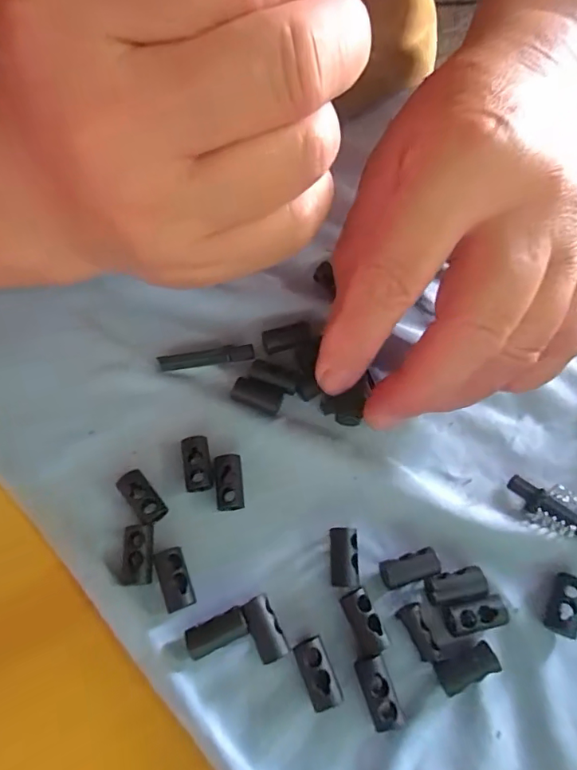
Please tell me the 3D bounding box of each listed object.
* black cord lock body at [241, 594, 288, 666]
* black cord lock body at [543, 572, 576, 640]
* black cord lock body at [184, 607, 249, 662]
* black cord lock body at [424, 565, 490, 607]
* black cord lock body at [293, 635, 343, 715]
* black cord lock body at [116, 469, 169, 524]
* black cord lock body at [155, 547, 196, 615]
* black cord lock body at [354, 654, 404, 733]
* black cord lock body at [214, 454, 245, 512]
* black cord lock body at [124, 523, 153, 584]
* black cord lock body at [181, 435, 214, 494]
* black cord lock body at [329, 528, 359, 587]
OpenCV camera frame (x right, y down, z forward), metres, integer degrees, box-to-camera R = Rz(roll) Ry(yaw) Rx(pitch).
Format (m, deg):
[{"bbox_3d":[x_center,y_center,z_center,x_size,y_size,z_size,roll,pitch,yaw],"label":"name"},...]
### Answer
[{"bbox_3d":[-0.007,0.074,0.146,0.009,0.007,0.018,-23,69,-11],"label":"black cord lock body"},{"bbox_3d":[0.088,0.069,0.152,0.008,0.006,0.018,23,68,8],"label":"black cord lock body"},{"bbox_3d":[-0.022,0.074,0.143,0.018,0.005,0.008,-23,69,-11],"label":"black cord lock body"},{"bbox_3d":[0.053,0.064,0.151,0.017,0.006,0.009,-11,68,-7],"label":"black cord lock body"},{"bbox_3d":[0.009,0.085,0.141,0.009,0.008,0.019,-20,69,-10],"label":"black cord lock body"},{"bbox_3d":[-0.049,0.038,0.160,0.009,0.005,0.020,-37,73,-16],"label":"black cord lock body"},{"bbox_3d":[-0.035,0.061,0.150,0.009,0.005,0.018,-19,69,-10],"label":"black cord lock body"},{"bbox_3d":[0.026,0.089,0.140,0.008,0.007,0.019,-14,68,-8],"label":"black cord lock body"},{"bbox_3d":[-0.020,0.033,0.163,0.009,0.005,0.018,-5,67,-4],"label":"black cord lock body"},{"bbox_3d":[-0.047,0.053,0.151,0.008,0.005,0.017,-3,67,-3],"label":"black cord lock body"},{"bbox_3d":[-0.031,0.027,0.164,0.009,0.007,0.018,-8,67,-6],"label":"black cord lock body"},{"bbox_3d":[0.018,0.055,0.154,0.008,0.006,0.017,1,67,-2],"label":"black cord lock body"}]

